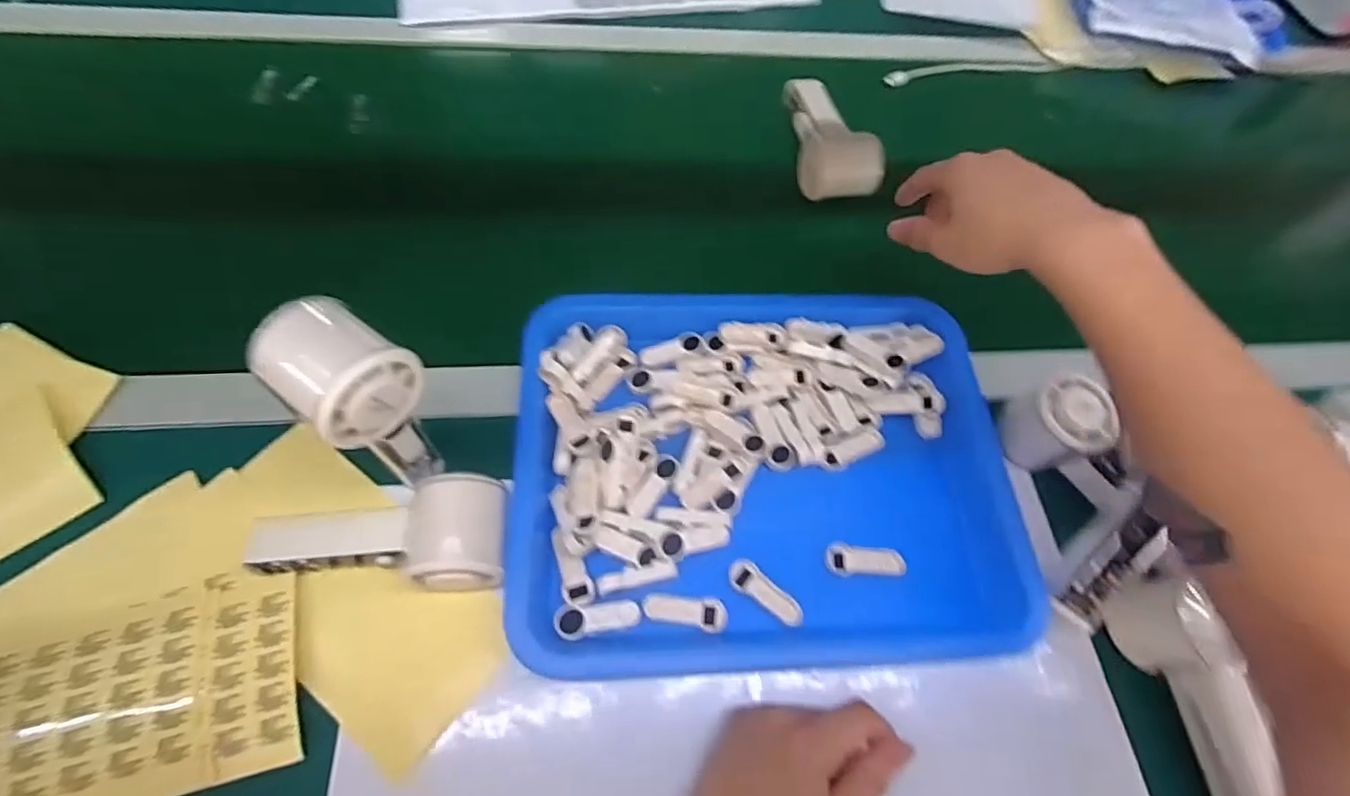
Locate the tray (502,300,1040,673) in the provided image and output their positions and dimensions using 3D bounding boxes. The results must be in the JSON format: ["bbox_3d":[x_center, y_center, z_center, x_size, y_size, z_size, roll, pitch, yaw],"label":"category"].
[{"bbox_3d":[0.060,0.039,0.413,0.324,0.037,0.266,-1,62,-4],"label":"tray"}]

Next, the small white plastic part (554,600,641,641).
[{"bbox_3d":[-0.047,0.135,0.363,0.050,0.010,0.019,-3,63,-5],"label":"small white plastic part"}]

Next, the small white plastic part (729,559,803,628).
[{"bbox_3d":[0.058,0.123,0.379,0.052,0.004,0.019,33,65,13],"label":"small white plastic part"}]

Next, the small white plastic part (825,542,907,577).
[{"bbox_3d":[0.126,0.107,0.397,0.051,0.004,0.021,1,62,-3],"label":"small white plastic part"}]

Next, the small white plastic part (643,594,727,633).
[{"bbox_3d":[0.007,0.133,0.372,0.051,0.005,0.019,7,62,0],"label":"small white plastic part"}]

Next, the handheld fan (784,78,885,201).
[{"bbox_3d":[0.147,-0.255,0.567,0.065,0.050,0.155,-2,62,-5],"label":"handheld fan"}]

